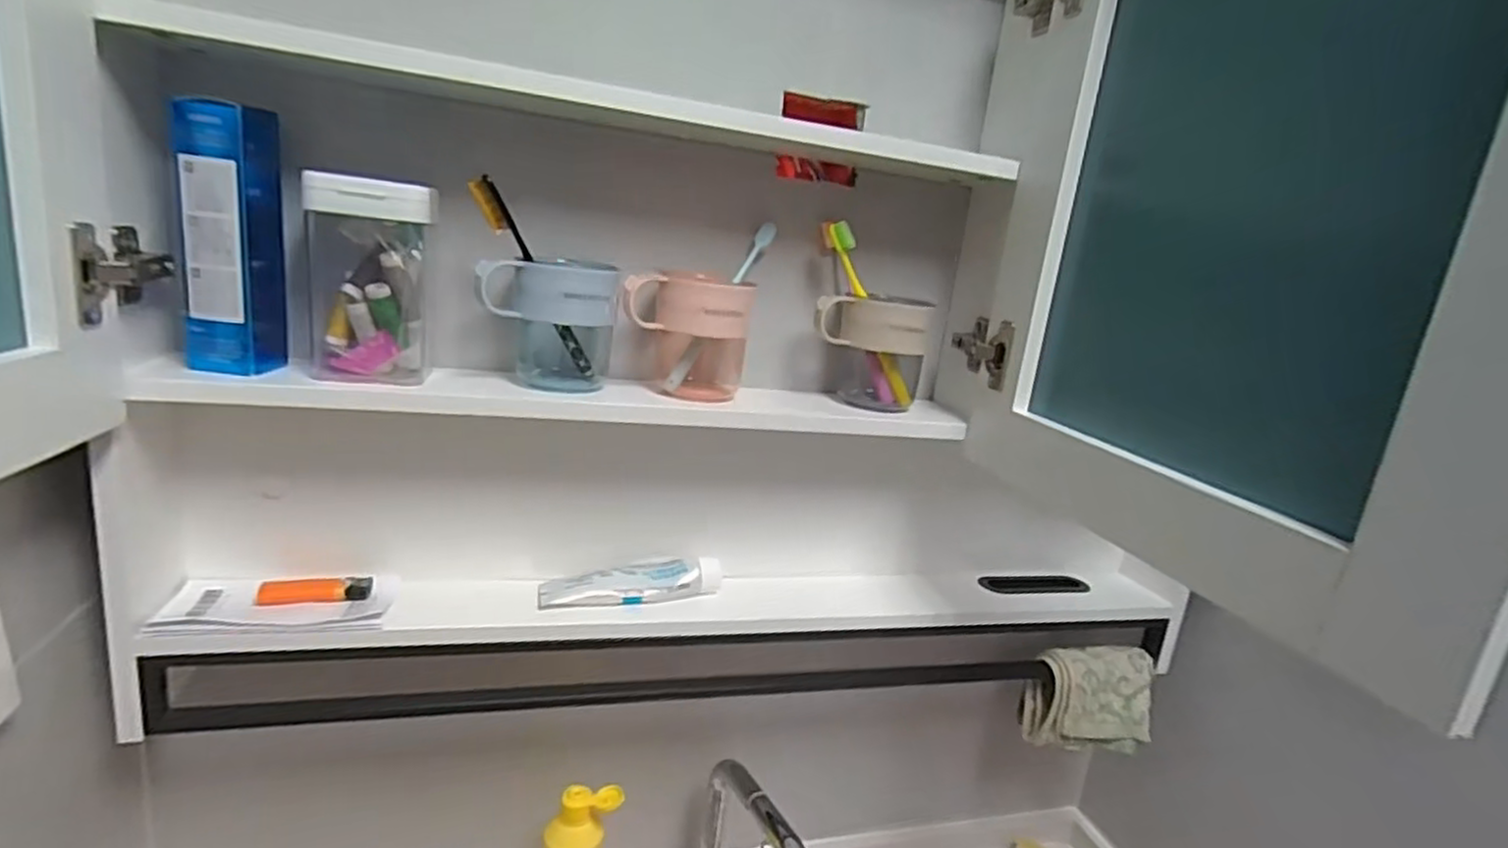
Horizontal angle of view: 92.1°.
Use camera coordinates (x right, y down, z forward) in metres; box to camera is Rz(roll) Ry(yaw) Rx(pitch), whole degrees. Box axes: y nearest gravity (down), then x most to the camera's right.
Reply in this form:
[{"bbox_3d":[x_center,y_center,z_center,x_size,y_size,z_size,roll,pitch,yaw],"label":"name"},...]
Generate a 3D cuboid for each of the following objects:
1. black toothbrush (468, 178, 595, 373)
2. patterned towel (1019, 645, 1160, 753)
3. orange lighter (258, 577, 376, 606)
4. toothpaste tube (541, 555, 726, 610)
[{"bbox_3d":[-0.173,-0.111,0.583,0.016,0.183,0.020,18,53,36],"label":"black toothbrush"},{"bbox_3d":[0.374,0.305,0.799,0.133,0.100,0.060,5,14,-8],"label":"patterned towel"},{"bbox_3d":[-0.366,0.139,0.607,0.081,0.017,0.016,2,15,-19],"label":"orange lighter"},{"bbox_3d":[-0.112,0.144,0.672,0.163,0.032,0.042,2,15,-19],"label":"toothpaste tube"}]

